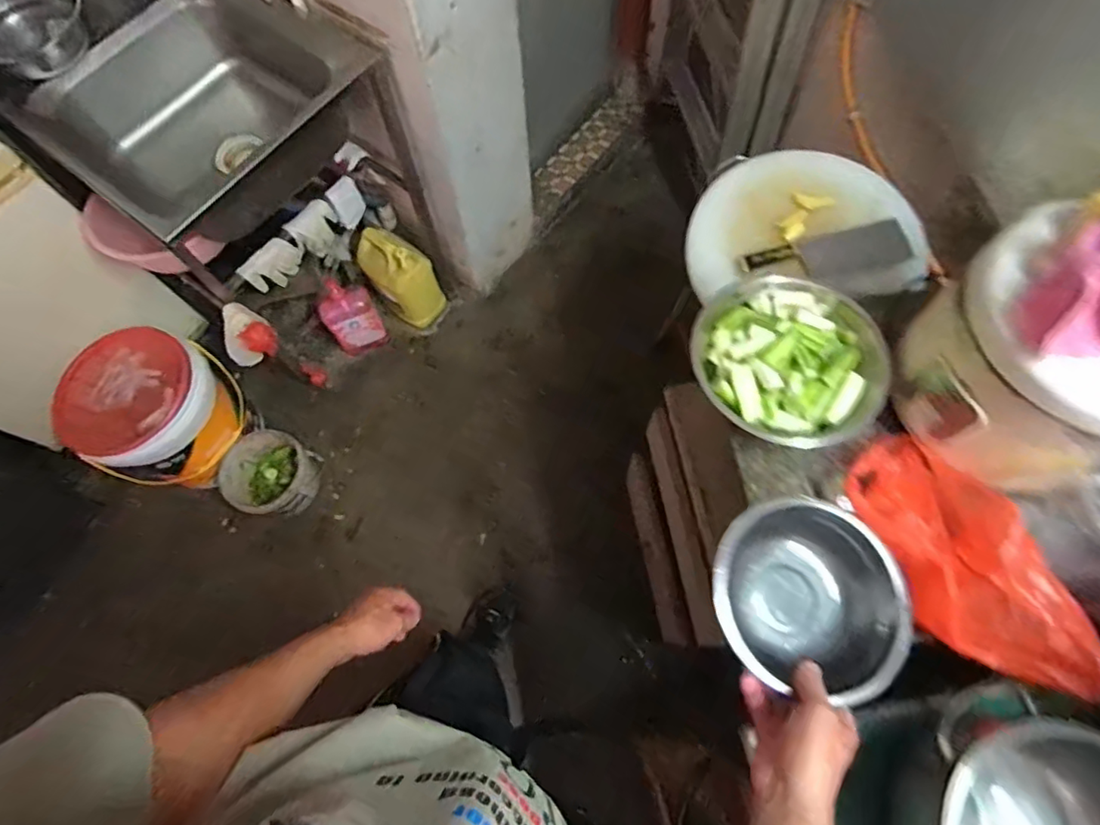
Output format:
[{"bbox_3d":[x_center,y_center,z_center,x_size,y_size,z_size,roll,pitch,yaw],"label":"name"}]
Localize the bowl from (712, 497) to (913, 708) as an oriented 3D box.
[{"bbox_3d":[0.250,0.190,0.575,0.165,0.090,0.185,-34,72,-10],"label":"bowl"}]

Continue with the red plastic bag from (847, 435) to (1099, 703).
[{"bbox_3d":[0.442,0.157,0.621,0.126,0.080,0.295,-19,54,-5],"label":"red plastic bag"}]

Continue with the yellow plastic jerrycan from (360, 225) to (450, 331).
[{"bbox_3d":[-0.419,-0.371,1.592,0.179,0.313,0.137,30,73,13],"label":"yellow plastic jerrycan"}]

